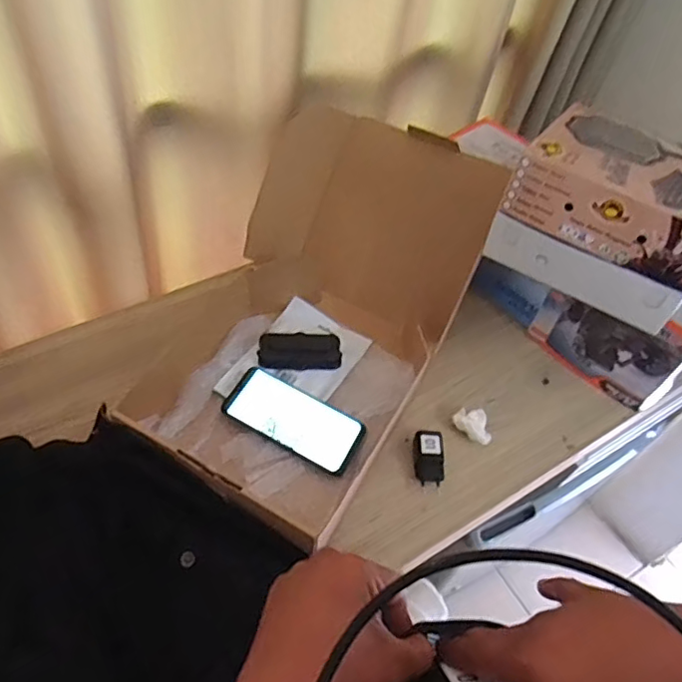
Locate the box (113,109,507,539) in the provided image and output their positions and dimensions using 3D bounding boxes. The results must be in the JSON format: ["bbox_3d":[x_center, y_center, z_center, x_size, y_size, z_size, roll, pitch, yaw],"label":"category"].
[{"bbox_3d":[-0.030,-0.053,0.754,0.324,0.200,0.514,25,54,14],"label":"box"}]

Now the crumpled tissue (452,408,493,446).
[{"bbox_3d":[0.175,0.111,0.752,0.053,0.028,0.041,32,56,18],"label":"crumpled tissue"}]

